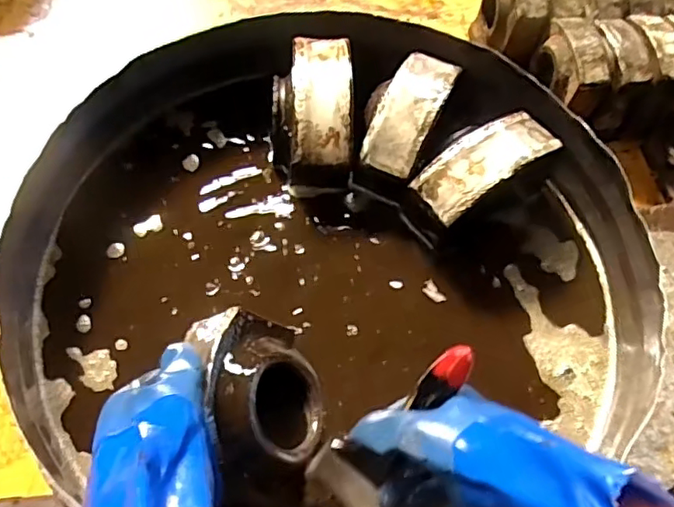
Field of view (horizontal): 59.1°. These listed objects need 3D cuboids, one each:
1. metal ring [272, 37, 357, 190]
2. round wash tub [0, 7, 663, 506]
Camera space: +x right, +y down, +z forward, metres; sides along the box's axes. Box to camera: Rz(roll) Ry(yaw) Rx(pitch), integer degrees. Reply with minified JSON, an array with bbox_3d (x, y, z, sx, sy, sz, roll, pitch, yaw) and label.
[{"bbox_3d":[-0.027,-0.155,0.651,0.084,0.077,0.163,1,63,-6],"label":"metal ring"},{"bbox_3d":[-0.005,0.006,0.583,0.579,0.130,0.543,-18,61,-12],"label":"round wash tub"}]

